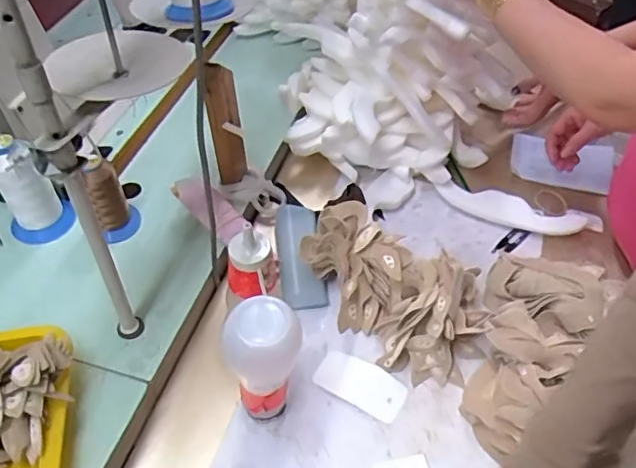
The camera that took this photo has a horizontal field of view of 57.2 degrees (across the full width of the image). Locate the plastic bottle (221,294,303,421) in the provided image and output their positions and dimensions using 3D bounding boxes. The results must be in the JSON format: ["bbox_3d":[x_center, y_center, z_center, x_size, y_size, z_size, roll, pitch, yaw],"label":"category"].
[{"bbox_3d":[-0.051,0.132,0.568,0.065,0.173,0.056,-26,54,-22],"label":"plastic bottle"}]

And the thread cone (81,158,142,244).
[{"bbox_3d":[-0.267,-0.048,0.745,0.059,0.112,0.054,-14,51,-15],"label":"thread cone"}]

